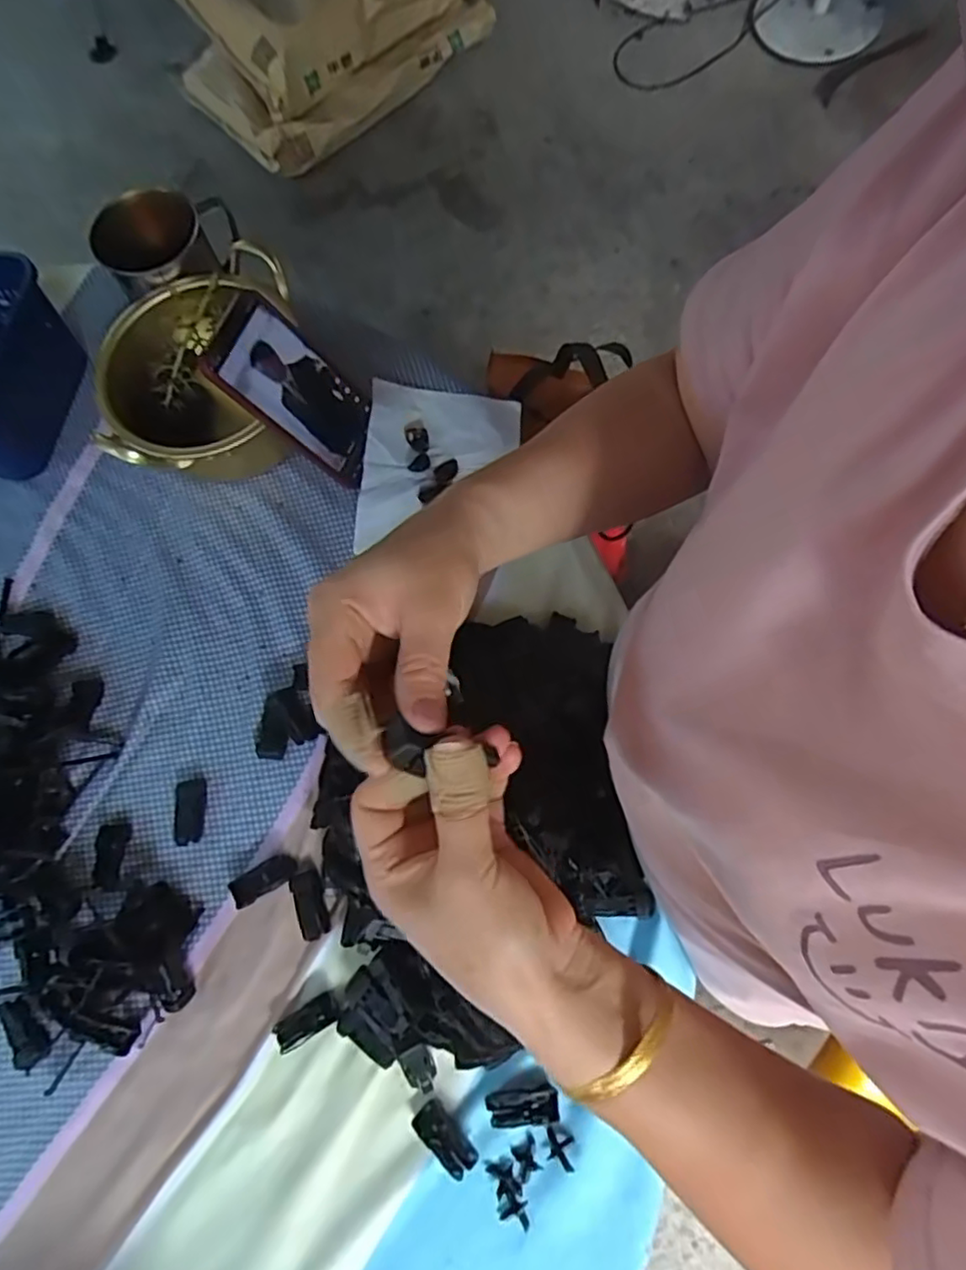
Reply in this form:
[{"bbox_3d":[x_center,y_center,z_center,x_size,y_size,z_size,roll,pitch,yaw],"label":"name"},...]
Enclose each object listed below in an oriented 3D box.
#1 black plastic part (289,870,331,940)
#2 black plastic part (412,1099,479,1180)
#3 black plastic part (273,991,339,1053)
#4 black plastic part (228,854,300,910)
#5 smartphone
[{"bbox_3d":[-0.126,0.198,0.481,0.020,0.010,0.046,-19,75,-4],"label":"black plastic part"},{"bbox_3d":[-0.025,0.335,0.436,0.047,0.009,0.022,43,80,12],"label":"black plastic part"},{"bbox_3d":[-0.124,0.271,0.461,0.045,0.009,0.019,-31,76,-7],"label":"black plastic part"},{"bbox_3d":[-0.163,0.182,0.491,0.048,0.006,0.022,-27,75,-18],"label":"black plastic part"},{"bbox_3d":[-0.145,-0.193,0.522,0.013,0.147,0.076,15,76,42],"label":"smartphone"}]

